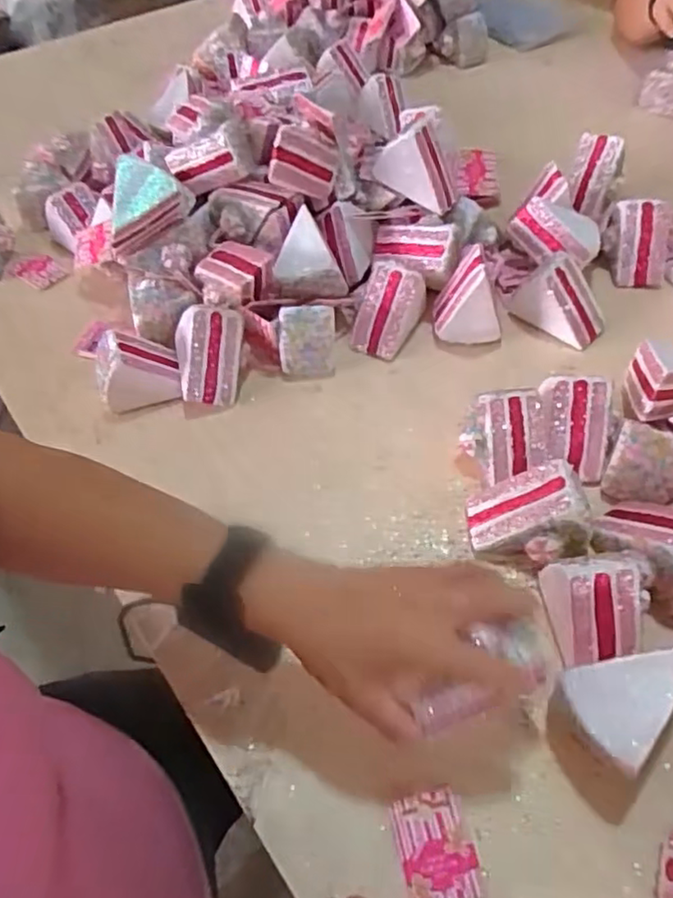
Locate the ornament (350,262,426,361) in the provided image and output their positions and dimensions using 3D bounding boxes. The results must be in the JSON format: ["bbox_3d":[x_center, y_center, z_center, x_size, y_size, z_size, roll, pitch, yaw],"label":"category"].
[{"bbox_3d":[0.053,-0.143,0.658,0.065,0.066,0.072,14,55,11],"label":"ornament"}]

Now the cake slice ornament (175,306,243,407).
[{"bbox_3d":[-0.125,-0.091,0.625,0.069,0.063,0.078,-5,54,-5],"label":"cake slice ornament"}]

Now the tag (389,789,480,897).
[{"bbox_3d":[0.061,0.246,0.393,0.043,0.004,0.059,-13,54,-1],"label":"tag"}]

